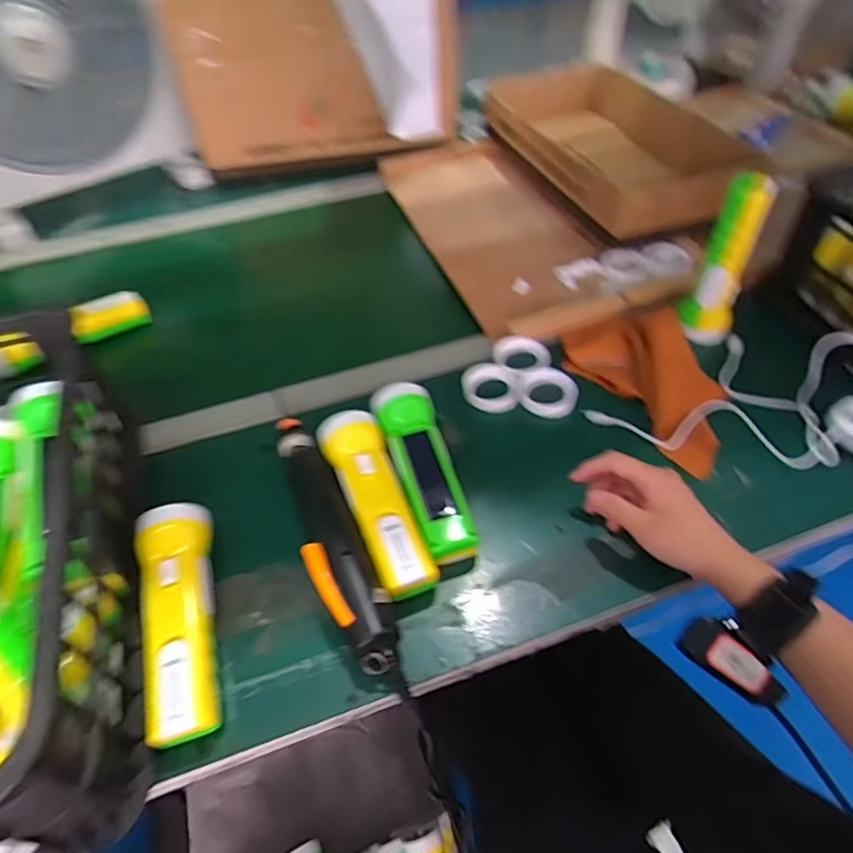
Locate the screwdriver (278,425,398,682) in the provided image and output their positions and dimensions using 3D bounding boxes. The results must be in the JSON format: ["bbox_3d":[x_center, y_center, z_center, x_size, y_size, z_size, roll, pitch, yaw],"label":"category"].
[{"bbox_3d":[-0.083,0.082,0.478,0.047,0.041,0.256,-22,51,-14],"label":"screwdriver"}]

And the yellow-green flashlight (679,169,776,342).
[{"bbox_3d":[0.306,-0.171,0.589,0.053,0.158,0.041,21,54,21],"label":"yellow-green flashlight"}]

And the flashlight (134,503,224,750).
[{"bbox_3d":[-0.183,0.143,0.430,0.049,0.050,0.173,-14,49,-8],"label":"flashlight"}]

